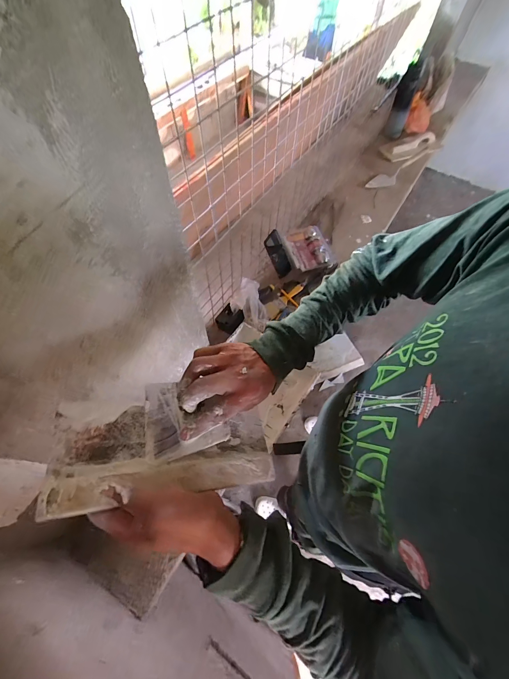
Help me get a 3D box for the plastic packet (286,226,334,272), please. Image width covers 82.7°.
[{"bbox_3d":[0.211,-0.354,1.137,0.157,0.029,0.182,-17,71,-1],"label":"plastic packet"}]

